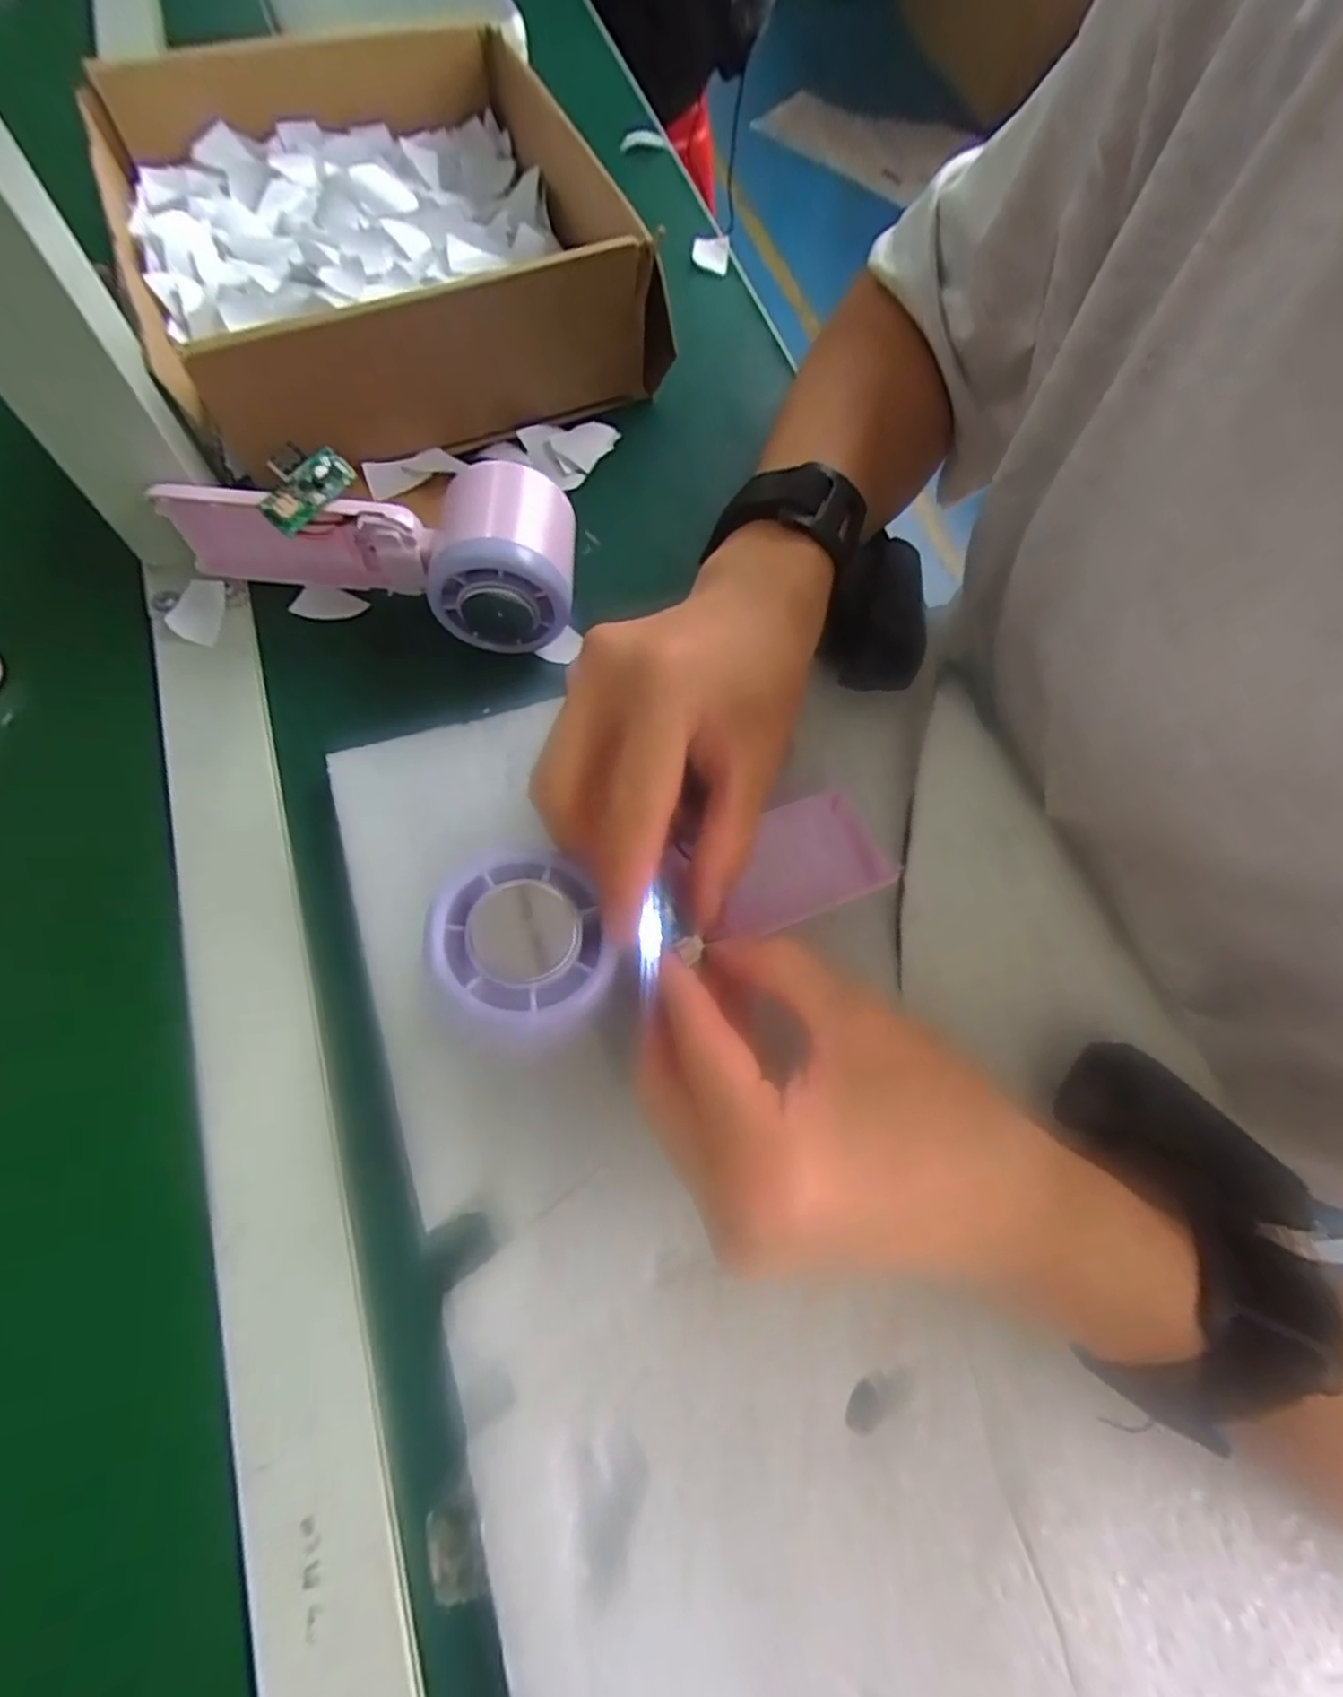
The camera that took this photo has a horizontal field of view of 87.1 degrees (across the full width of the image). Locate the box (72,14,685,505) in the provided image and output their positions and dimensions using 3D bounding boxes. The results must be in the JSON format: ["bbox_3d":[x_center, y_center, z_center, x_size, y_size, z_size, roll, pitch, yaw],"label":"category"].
[{"bbox_3d":[-0.139,-0.307,0.355,0.234,0.077,0.245,-20,75,-13],"label":"box"}]

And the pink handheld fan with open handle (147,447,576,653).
[{"bbox_3d":[-0.121,-0.123,0.291,0.162,0.051,0.062,4,67,-3],"label":"pink handheld fan with open handle"}]

